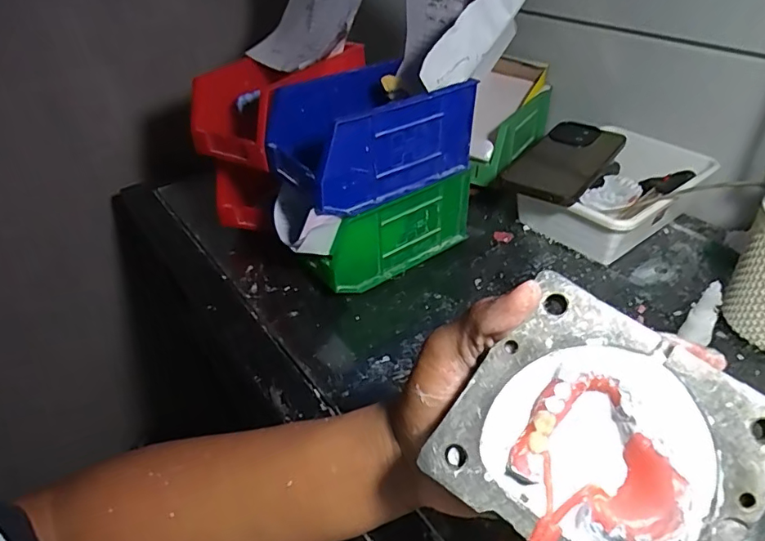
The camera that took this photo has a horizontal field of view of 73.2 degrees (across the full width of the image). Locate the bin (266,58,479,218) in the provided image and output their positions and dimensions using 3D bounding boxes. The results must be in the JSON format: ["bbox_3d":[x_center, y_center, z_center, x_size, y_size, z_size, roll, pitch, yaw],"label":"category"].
[{"bbox_3d":[-0.012,-0.123,0.469,0.164,0.089,0.100,-26,44,-25],"label":"bin"}]

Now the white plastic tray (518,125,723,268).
[{"bbox_3d":[0.251,-0.079,0.550,0.175,0.068,0.126,-25,43,-24],"label":"white plastic tray"}]

